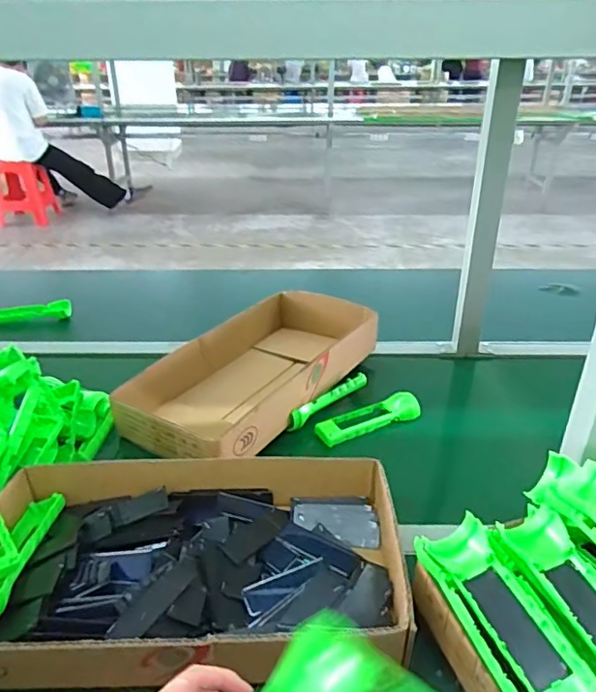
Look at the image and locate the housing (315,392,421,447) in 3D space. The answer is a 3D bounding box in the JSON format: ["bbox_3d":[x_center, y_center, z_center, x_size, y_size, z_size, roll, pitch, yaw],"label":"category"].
[{"bbox_3d":[0.103,0.104,0.805,0.168,0.028,0.050,-15,32,-24],"label":"housing"}]

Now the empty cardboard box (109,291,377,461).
[{"bbox_3d":[-0.061,0.037,0.867,0.223,0.086,0.437,18,34,29],"label":"empty cardboard box"}]

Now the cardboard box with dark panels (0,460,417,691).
[{"bbox_3d":[-0.109,0.207,0.548,0.419,0.065,0.270,1,29,3],"label":"cardboard box with dark panels"}]

